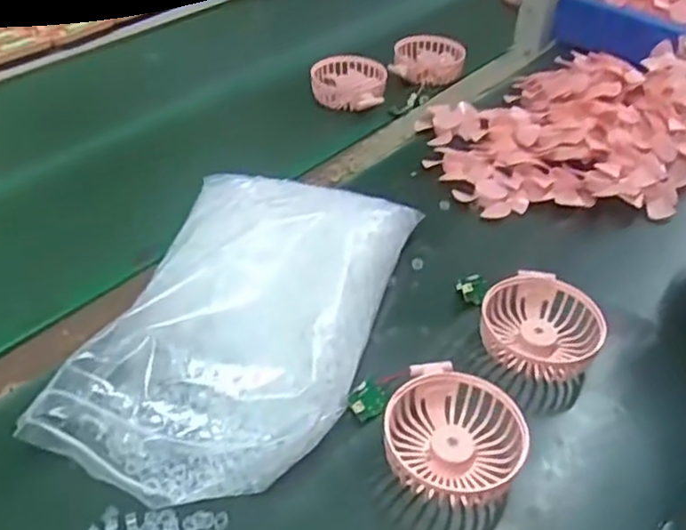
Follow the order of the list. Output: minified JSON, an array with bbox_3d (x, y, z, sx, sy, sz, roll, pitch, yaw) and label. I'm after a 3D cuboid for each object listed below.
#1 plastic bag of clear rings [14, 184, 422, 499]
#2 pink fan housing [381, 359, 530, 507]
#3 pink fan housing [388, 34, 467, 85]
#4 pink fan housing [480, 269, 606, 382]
[{"bbox_3d":[-0.067,0.028,0.498,0.175,0.068,0.294,13,41,12],"label":"plastic bag of clear rings"},{"bbox_3d":[0.070,0.113,0.445,0.088,0.040,0.091,-28,49,-31],"label":"pink fan housing"},{"bbox_3d":[0.109,-0.260,0.874,0.086,0.033,0.086,10,41,9],"label":"pink fan housing"},{"bbox_3d":[0.150,0.045,0.522,0.087,0.032,0.088,7,40,5],"label":"pink fan housing"}]

